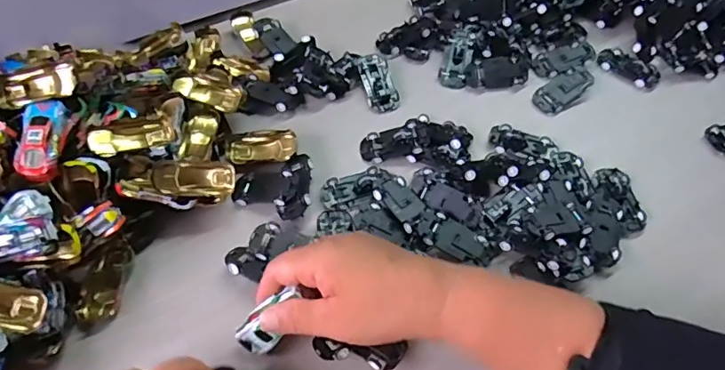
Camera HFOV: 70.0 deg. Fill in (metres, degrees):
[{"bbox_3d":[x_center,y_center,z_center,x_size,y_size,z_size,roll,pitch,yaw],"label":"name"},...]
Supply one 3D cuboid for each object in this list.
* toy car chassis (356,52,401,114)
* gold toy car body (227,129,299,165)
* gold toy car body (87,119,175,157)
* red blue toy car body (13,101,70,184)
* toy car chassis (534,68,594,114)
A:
[{"bbox_3d":[0.016,-0.106,0.527,0.031,0.011,0.067,-15,58,-12],"label":"toy car chassis"},{"bbox_3d":[-0.090,-0.035,0.471,0.062,0.018,0.030,1,57,-2],"label":"gold toy car body"},{"bbox_3d":[-0.185,-0.039,0.420,0.064,0.017,0.029,-20,59,-43],"label":"gold toy car body"},{"bbox_3d":[-0.241,-0.032,0.390,0.029,0.019,0.063,3,70,-22],"label":"red blue toy car body"},{"bbox_3d":[0.206,-0.098,0.531,0.065,0.006,0.030,-35,66,-4],"label":"toy car chassis"}]

